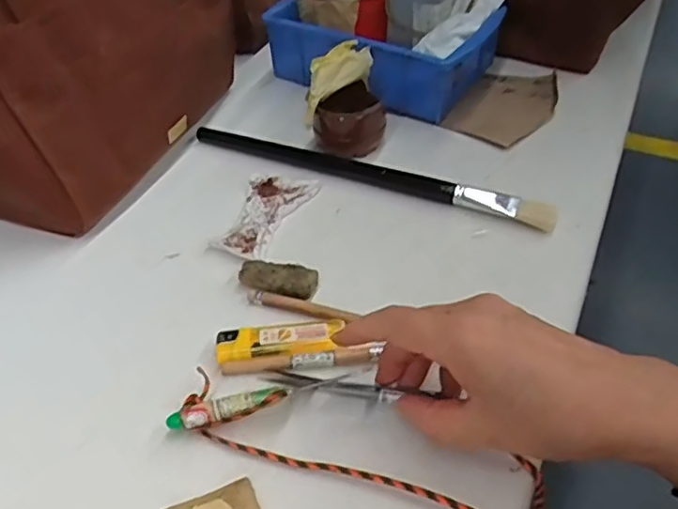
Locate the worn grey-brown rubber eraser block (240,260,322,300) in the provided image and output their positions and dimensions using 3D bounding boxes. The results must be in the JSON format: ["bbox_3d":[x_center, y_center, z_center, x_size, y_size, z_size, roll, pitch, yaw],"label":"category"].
[{"bbox_3d":[-0.040,0.015,0.433,0.053,0.008,0.024,14,46,15],"label":"worn grey-brown rubber eraser block"}]

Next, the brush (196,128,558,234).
[{"bbox_3d":[0.018,-0.069,0.514,0.304,0.012,0.022,18,48,18],"label":"brush"}]

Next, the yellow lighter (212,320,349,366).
[{"bbox_3d":[-0.036,0.052,0.392,0.075,0.007,0.025,-4,45,-3],"label":"yellow lighter"}]

